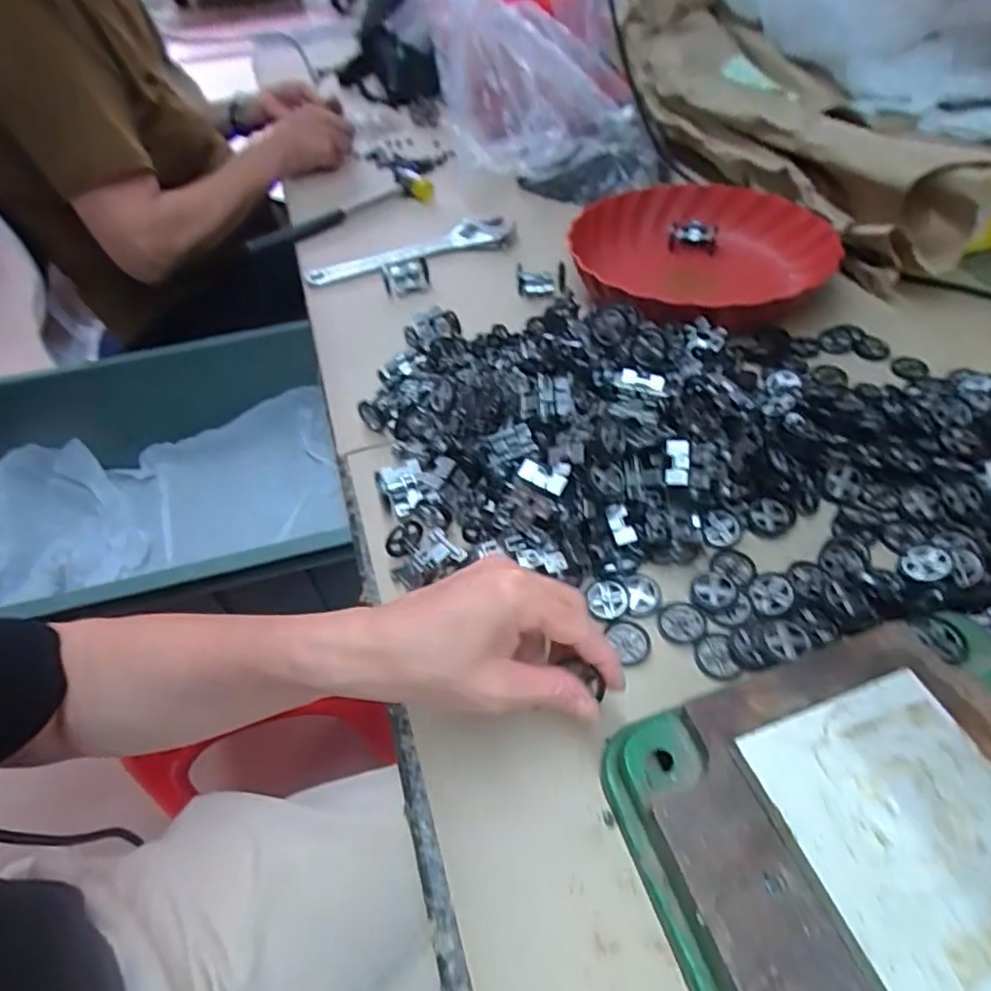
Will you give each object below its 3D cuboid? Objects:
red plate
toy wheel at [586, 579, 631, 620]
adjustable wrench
[{"bbox_3d":[0.201,-0.222,0.607,0.245,0.082,0.239,-3,48,3],"label":"red plate"},{"bbox_3d":[0.069,0.062,0.363,0.025,0.004,0.026,-3,48,3],"label":"toy wheel"},{"bbox_3d":[-0.094,-0.272,0.673,0.235,0.021,0.064,-19,49,-11],"label":"adjustable wrench"}]

